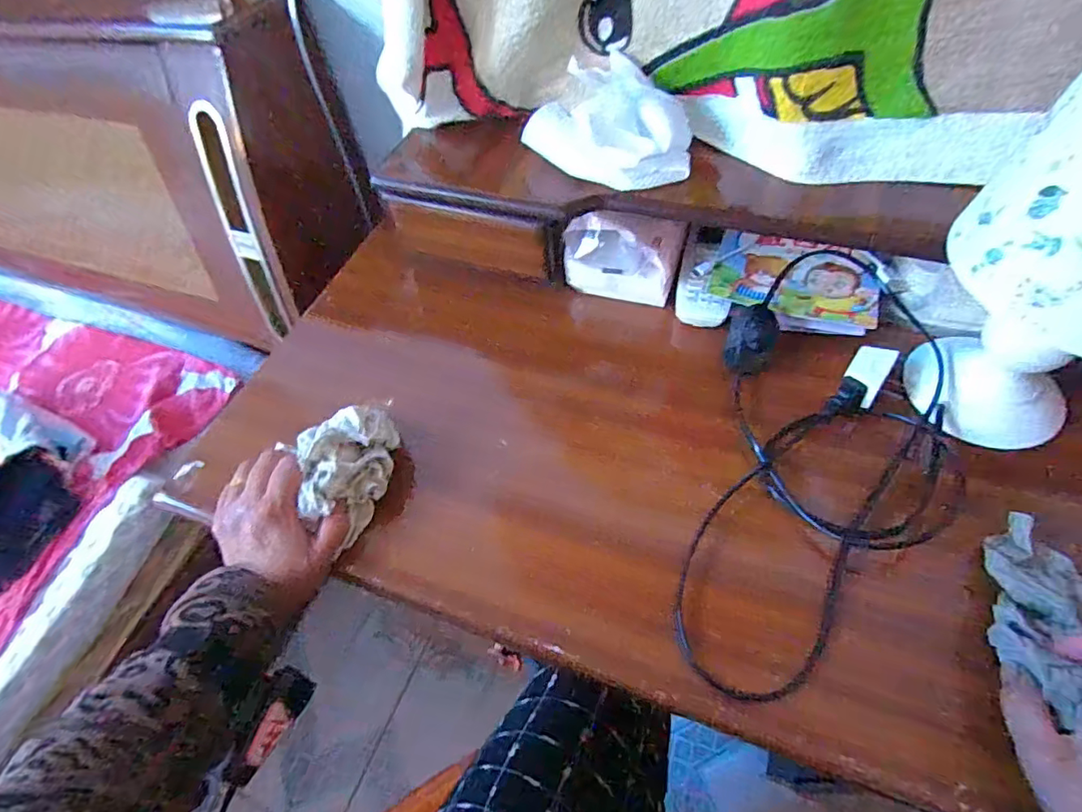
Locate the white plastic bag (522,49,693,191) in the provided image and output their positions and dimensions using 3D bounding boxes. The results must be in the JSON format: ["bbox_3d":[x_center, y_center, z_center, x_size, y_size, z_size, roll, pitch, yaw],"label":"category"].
[{"bbox_3d":[0.064,-0.237,0.451,0.136,0.063,0.096,24,60,21],"label":"white plastic bag"}]

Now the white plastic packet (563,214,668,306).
[{"bbox_3d":[0.070,-0.135,0.495,0.095,0.075,0.021,13,56,14],"label":"white plastic packet"}]

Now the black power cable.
[{"bbox_3d":[0.216,0.024,0.403,0.168,0.063,0.376,13,56,14],"label":"black power cable"}]

